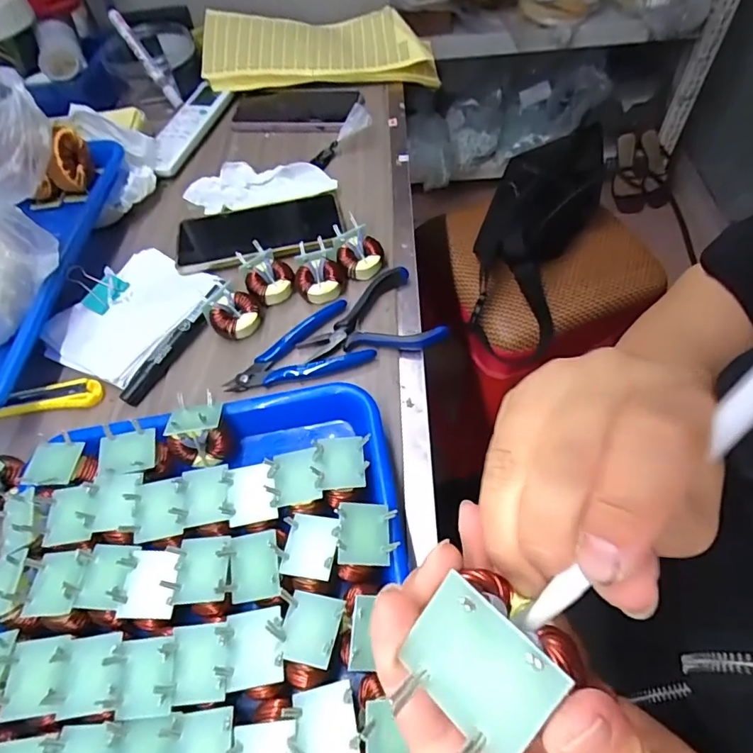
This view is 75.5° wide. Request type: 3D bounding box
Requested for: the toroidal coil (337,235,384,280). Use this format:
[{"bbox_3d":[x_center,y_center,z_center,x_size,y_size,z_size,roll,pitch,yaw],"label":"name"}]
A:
[{"bbox_3d":[-0.015,-0.109,0.449,0.041,0.020,0.035,-6,56,1],"label":"toroidal coil"}]

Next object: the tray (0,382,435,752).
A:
[{"bbox_3d":[-0.097,0.156,0.261,0.236,0.047,0.316,-11,57,-3],"label":"tray"}]

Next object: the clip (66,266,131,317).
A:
[{"bbox_3d":[-0.261,-0.084,0.446,0.041,0.023,0.040,16,59,15],"label":"clip"}]

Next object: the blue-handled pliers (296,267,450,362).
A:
[{"bbox_3d":[-0.005,-0.055,0.416,0.117,0.017,0.081,-6,56,1],"label":"blue-handled pliers"}]

